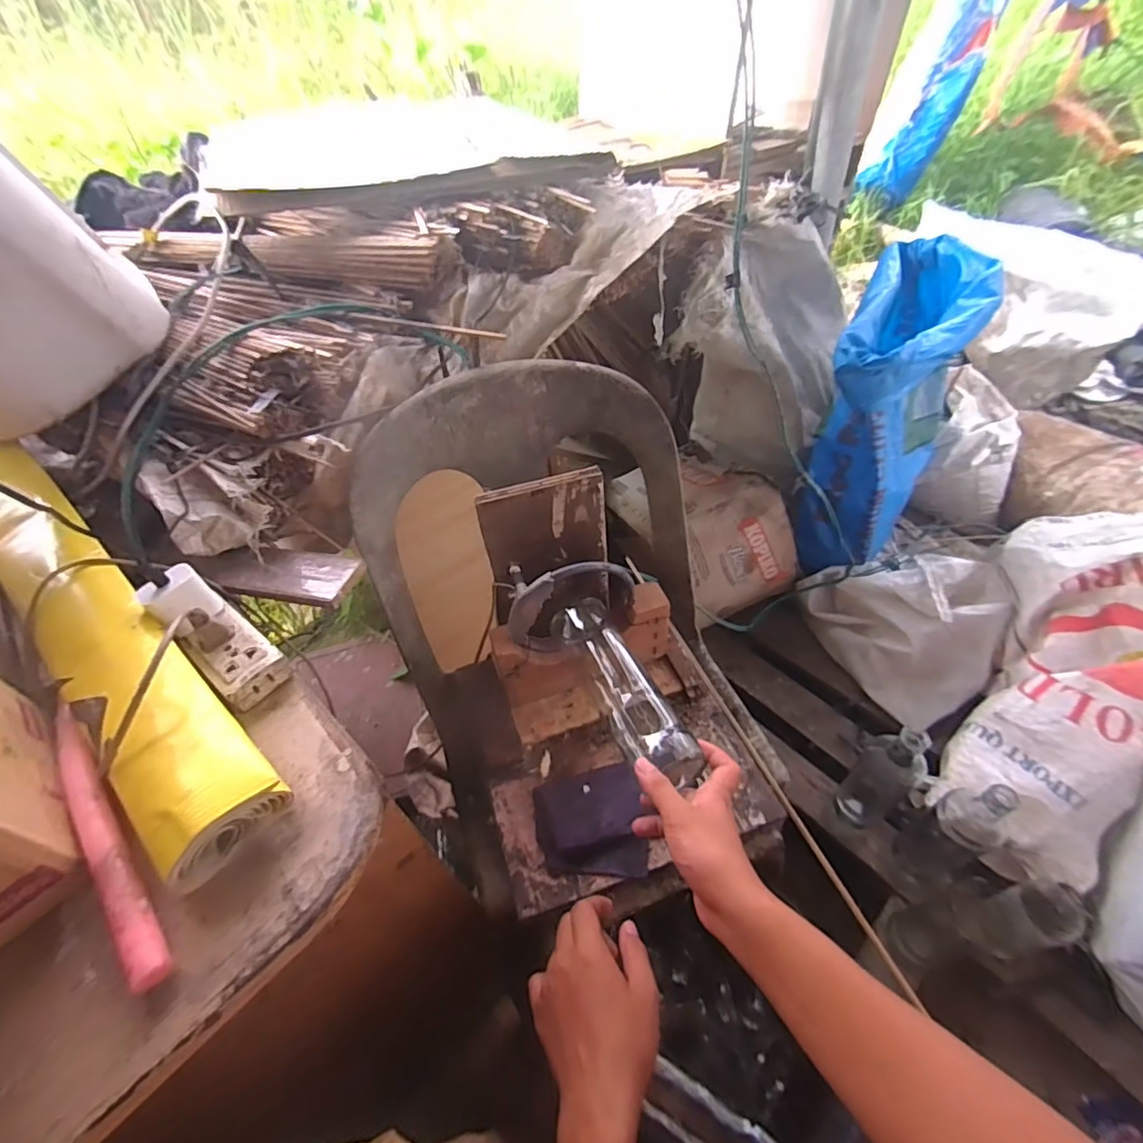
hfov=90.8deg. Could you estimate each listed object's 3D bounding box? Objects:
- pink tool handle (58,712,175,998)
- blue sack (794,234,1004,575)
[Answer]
[{"bbox_3d":[-0.299,0.160,0.357,0.022,0.018,0.223,-37,55,-24],"label":"pink tool handle"},{"bbox_3d":[0.607,-0.310,1.095,0.191,0.440,0.529,21,54,23],"label":"blue sack"}]

